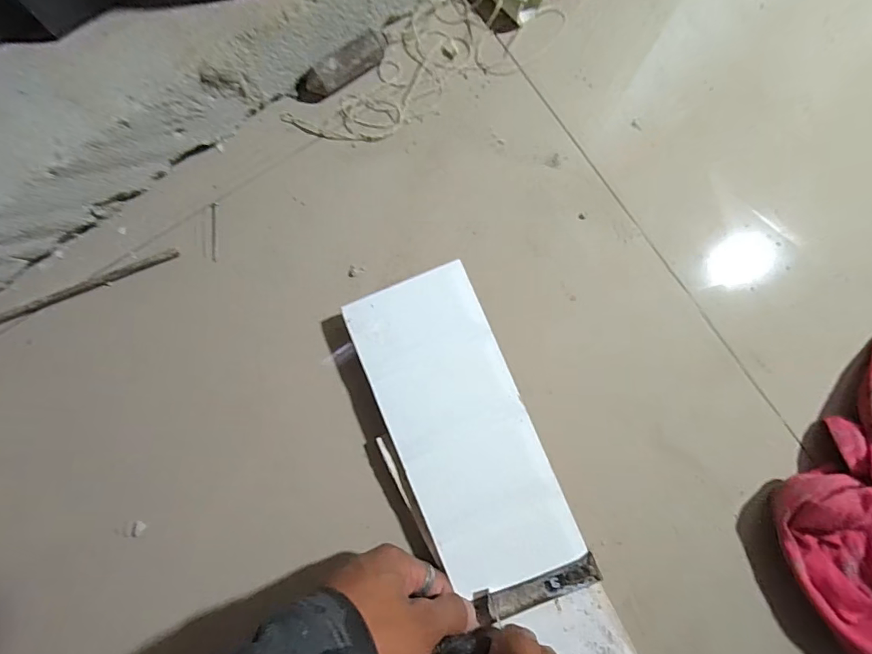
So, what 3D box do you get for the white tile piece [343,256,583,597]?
[{"bbox_3d":[0.018,0.071,0.339,0.096,0.006,0.224,-22,84,-2],"label":"white tile piece"}]

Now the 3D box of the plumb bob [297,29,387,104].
[{"bbox_3d":[-0.079,-0.217,0.388,0.082,0.022,0.024,-31,83,-2],"label":"plumb bob"}]

